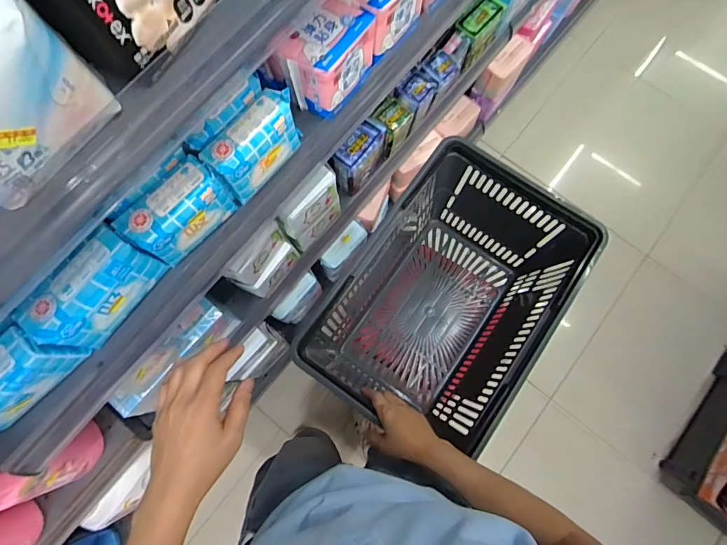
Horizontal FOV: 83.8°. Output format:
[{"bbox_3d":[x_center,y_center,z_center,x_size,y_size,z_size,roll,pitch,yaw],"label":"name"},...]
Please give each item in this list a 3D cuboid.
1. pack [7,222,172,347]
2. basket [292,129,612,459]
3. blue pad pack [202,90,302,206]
[{"bbox_3d":[-0.293,0.019,0.446,0.053,0.079,0.125,36,79,7],"label":"pack"},{"bbox_3d":[0.140,0.055,0.748,0.304,0.276,0.456,35,79,7],"label":"basket"},{"bbox_3d":[-0.125,-0.150,0.484,0.045,0.077,0.119,42,80,8],"label":"blue pad pack"}]

